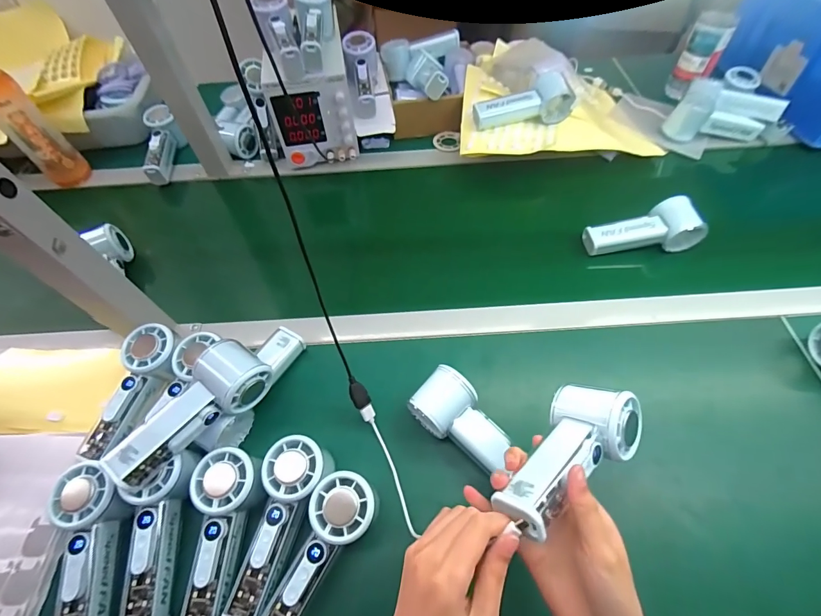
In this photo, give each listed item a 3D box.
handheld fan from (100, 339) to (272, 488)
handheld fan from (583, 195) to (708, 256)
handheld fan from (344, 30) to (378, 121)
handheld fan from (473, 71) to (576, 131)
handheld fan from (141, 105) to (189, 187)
[{"bbox_3d":[-0.203,0.099,0.362,0.054,0.052,0.144,26,62,19],"label":"handheld fan"},{"bbox_3d":[0.323,-0.109,0.533,0.144,0.041,0.060,-10,57,-4],"label":"handheld fan"},{"bbox_3d":[-0.083,-0.401,0.656,0.052,0.053,0.160,-4,79,0],"label":"handheld fan"},{"bbox_3d":[0.176,-0.323,0.606,0.151,0.048,0.057,-9,57,-3],"label":"handheld fan"},{"bbox_3d":[-0.439,-0.296,0.679,0.053,0.051,0.167,-14,57,-6],"label":"handheld fan"}]

